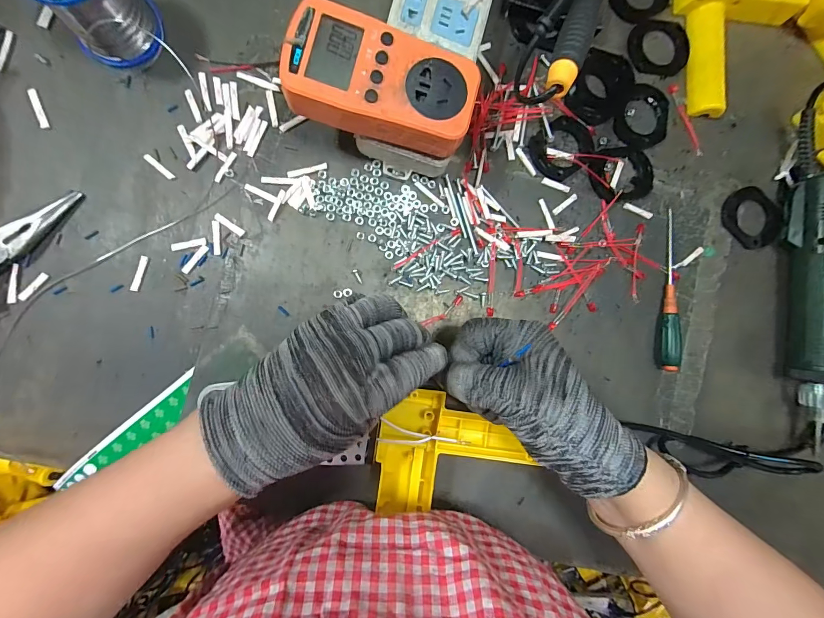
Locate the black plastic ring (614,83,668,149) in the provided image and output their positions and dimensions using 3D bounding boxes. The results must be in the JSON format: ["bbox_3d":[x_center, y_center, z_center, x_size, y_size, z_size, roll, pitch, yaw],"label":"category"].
[{"bbox_3d":[0.214,-0.180,0.338,0.050,0.004,0.062,9,88,-5],"label":"black plastic ring"}]

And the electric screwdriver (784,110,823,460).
[{"bbox_3d":[0.368,-0.023,0.329,0.039,0.042,0.306,2,88,-6],"label":"electric screwdriver"}]

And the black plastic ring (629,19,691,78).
[{"bbox_3d":[0.234,-0.248,0.345,0.057,0.005,0.057,0,88,-6],"label":"black plastic ring"}]

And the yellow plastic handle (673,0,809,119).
[{"bbox_3d":[0.311,-0.260,0.339,0.111,0.027,0.146,-4,89,-6],"label":"yellow plastic handle"}]

